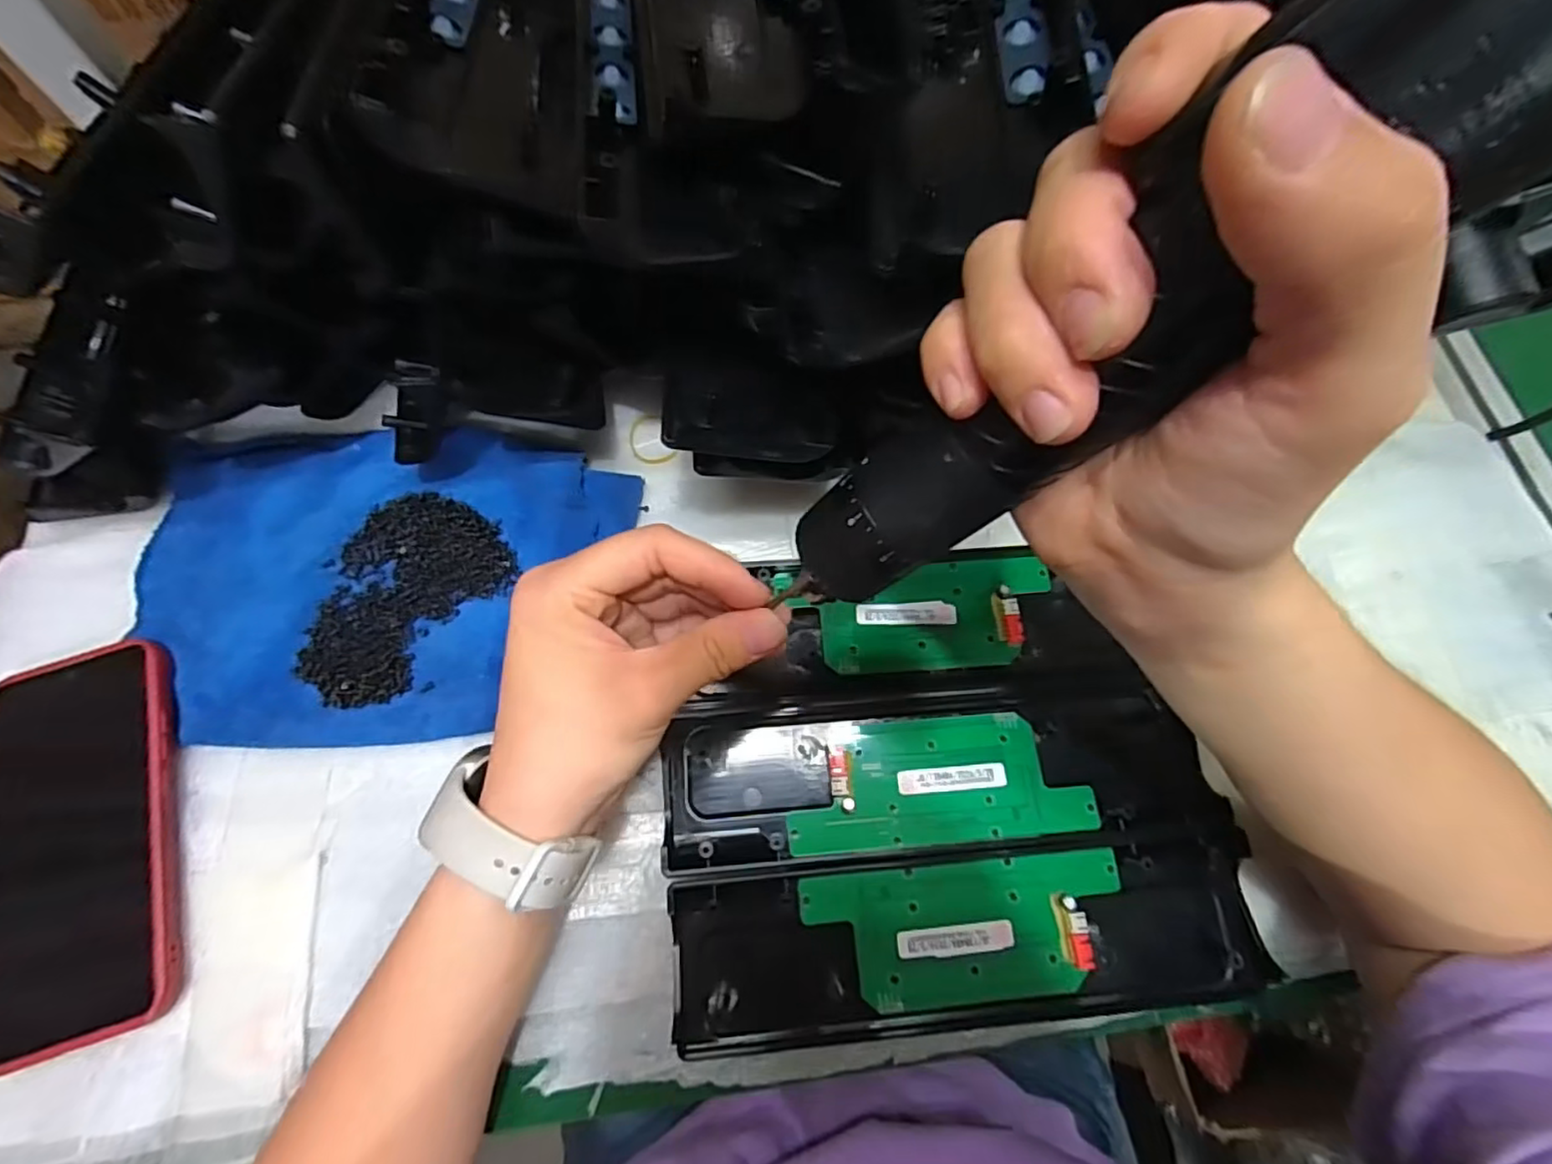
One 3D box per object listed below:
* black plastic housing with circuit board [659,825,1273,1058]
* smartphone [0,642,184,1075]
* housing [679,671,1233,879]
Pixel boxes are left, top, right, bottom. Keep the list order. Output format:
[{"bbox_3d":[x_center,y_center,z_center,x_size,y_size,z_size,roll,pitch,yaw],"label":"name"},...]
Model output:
[{"bbox_3d":[0.081,0.151,0.278,0.243,0.015,0.067,-5,72,-3],"label":"black plastic housing with circuit board"},{"bbox_3d":[-0.305,0.112,0.288,0.080,0.017,0.161,-17,72,-6],"label":"smartphone"},{"bbox_3d":[0.072,0.087,0.305,0.241,0.027,0.069,-4,71,-2],"label":"housing"}]

